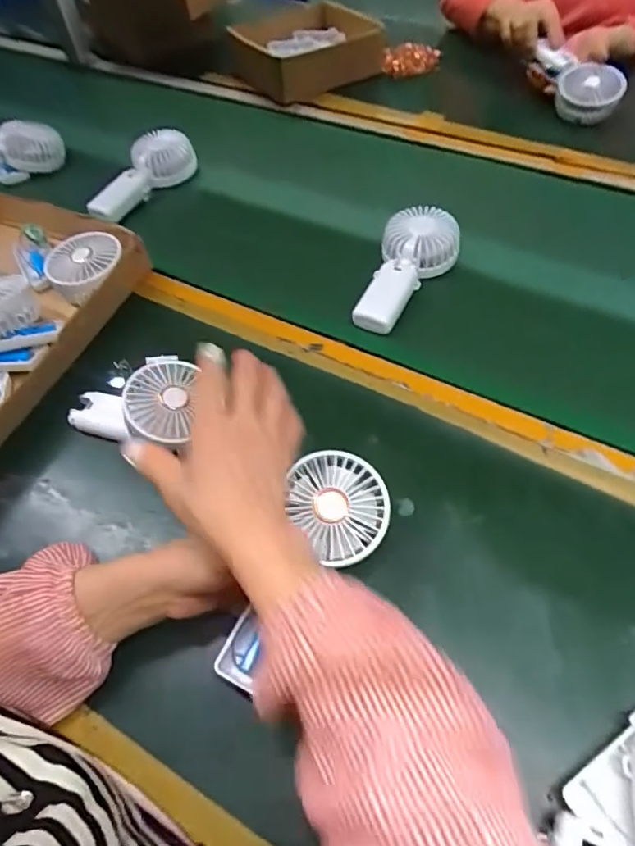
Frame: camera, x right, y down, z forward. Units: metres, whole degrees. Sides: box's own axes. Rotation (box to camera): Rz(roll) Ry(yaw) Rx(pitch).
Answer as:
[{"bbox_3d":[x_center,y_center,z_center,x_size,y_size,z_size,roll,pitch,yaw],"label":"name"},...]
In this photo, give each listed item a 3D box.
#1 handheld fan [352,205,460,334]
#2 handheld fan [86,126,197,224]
[{"bbox_3d":[0.098,-0.172,0.595,0.075,0.037,0.178,23,65,18],"label":"handheld fan"},{"bbox_3d":[-0.247,-0.347,0.745,0.169,0.059,0.060,-46,62,-9],"label":"handheld fan"}]

